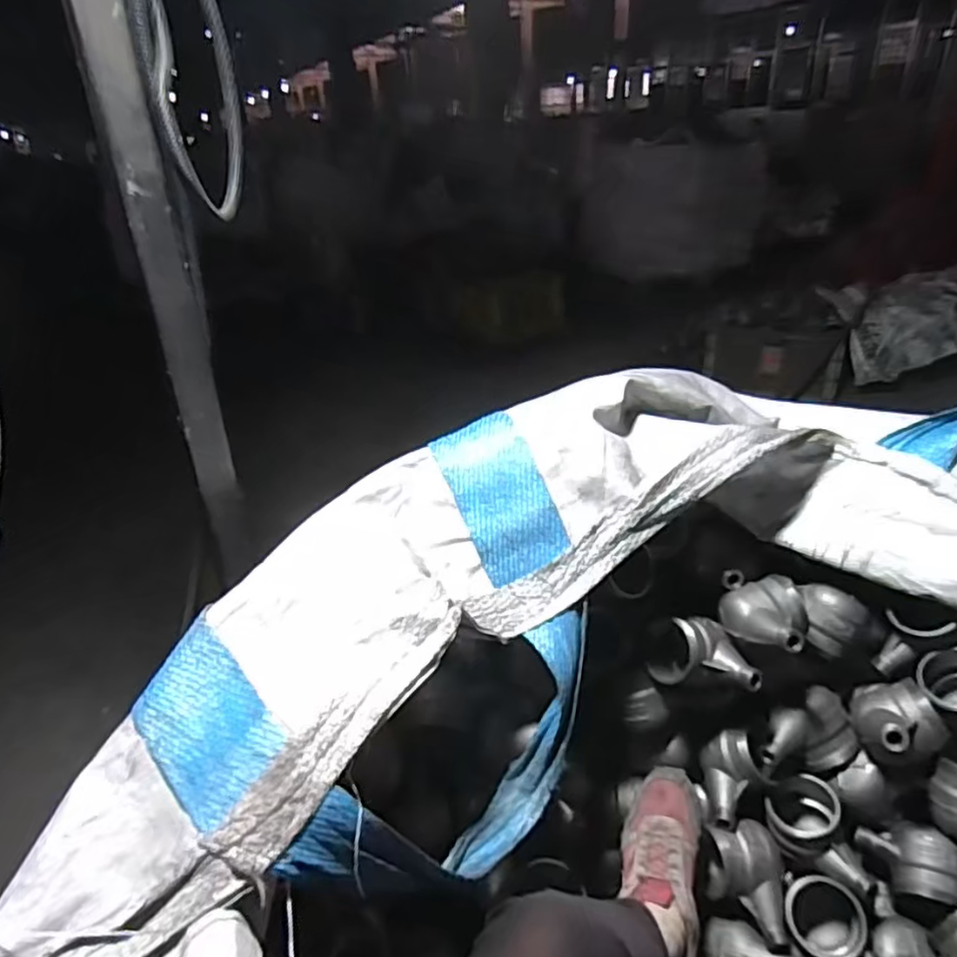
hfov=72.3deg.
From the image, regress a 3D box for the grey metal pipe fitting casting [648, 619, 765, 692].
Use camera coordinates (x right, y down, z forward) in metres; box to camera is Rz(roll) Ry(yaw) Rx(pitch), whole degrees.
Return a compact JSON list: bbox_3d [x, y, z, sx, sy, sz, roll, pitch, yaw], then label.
[{"bbox_3d":[0.267,0.207,0.778,0.131,0.067,0.073,10,32,24],"label":"grey metal pipe fitting casting"}]

